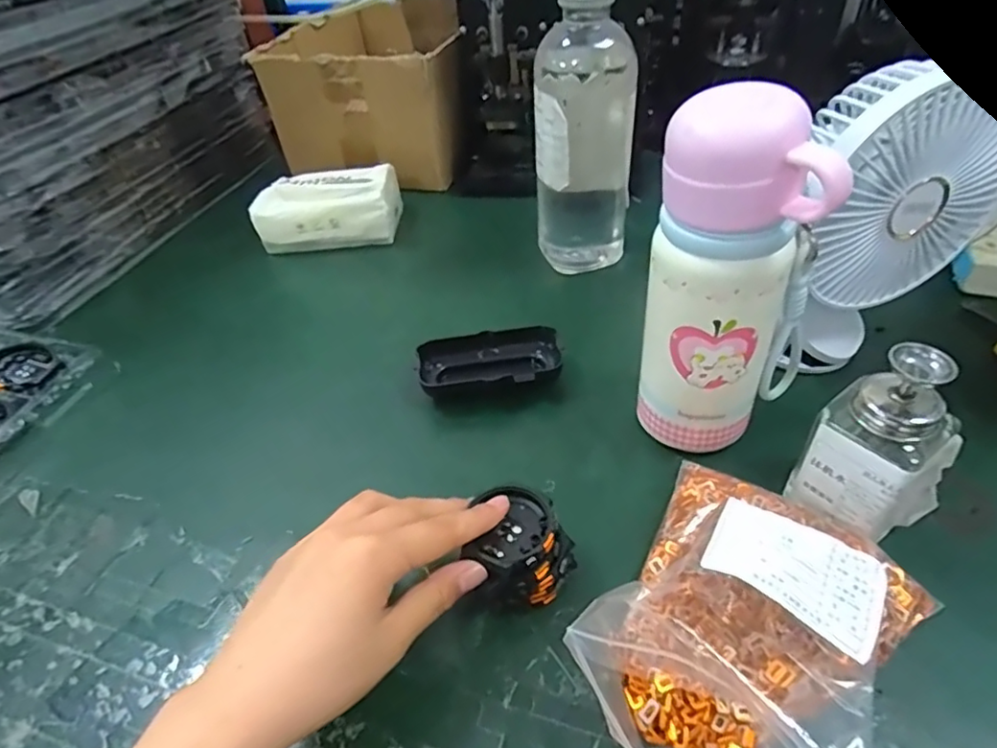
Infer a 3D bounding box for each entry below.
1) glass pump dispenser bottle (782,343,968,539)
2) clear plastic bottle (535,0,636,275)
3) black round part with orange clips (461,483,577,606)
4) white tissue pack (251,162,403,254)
[{"bbox_3d":[0.205,0.041,0.311,0.052,0.120,0.057,-30,48,-23],"label":"glass pump dispenser bottle"},{"bbox_3d":[0.071,-0.195,0.489,0.082,0.230,0.072,2,44,10],"label":"clear plastic bottle"},{"bbox_3d":[0.010,0.095,0.318,0.051,0.040,0.051,-4,43,3],"label":"black round part with orange clips"},{"bbox_3d":[-0.181,-0.176,0.627,0.143,0.060,0.082,-5,43,2],"label":"white tissue pack"}]

